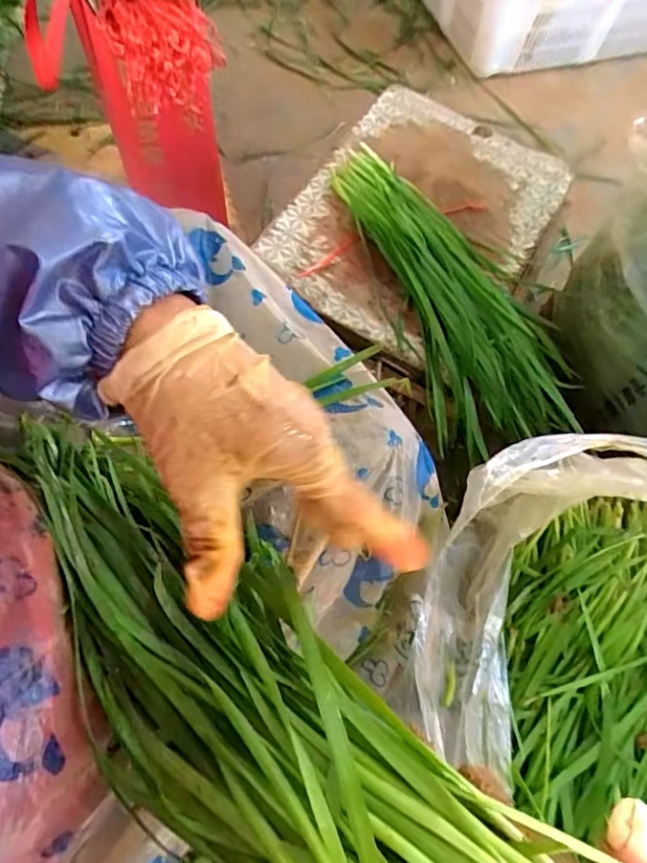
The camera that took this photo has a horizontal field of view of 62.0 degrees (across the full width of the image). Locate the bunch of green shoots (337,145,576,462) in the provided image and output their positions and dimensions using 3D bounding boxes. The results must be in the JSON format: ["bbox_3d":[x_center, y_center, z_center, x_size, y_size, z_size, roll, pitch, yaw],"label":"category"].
[{"bbox_3d":[0.156,-0.174,0.678,0.182,0.064,0.432,-25,82,-13],"label":"bunch of green shoots"}]

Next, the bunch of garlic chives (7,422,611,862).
[{"bbox_3d":[-0.060,0.106,0.254,0.386,0.068,0.108,32,65,36],"label":"bunch of garlic chives"}]

